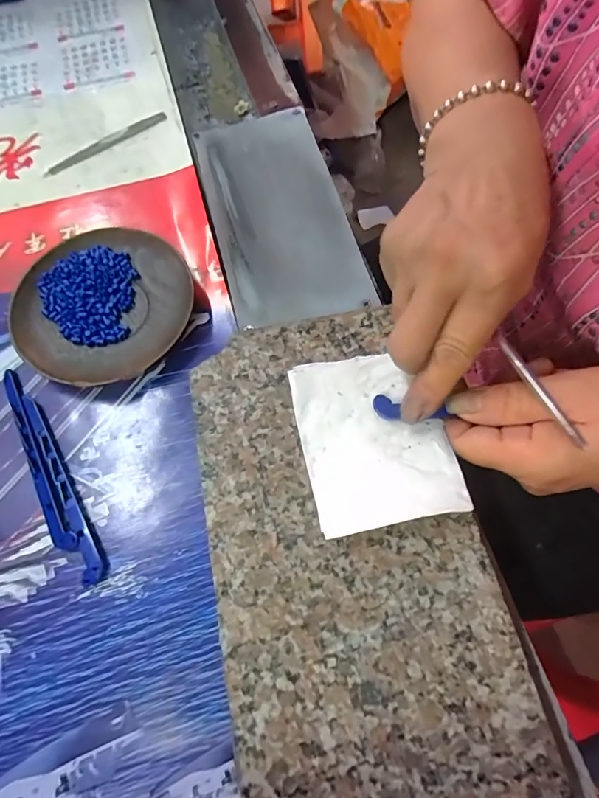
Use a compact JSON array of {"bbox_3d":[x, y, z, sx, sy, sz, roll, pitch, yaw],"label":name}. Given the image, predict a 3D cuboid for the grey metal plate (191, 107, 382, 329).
[{"bbox_3d":[-0.019,-0.139,0.322,0.091,0.009,0.191,-15,68,-4],"label":"grey metal plate"}]

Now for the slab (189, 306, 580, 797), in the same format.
[{"bbox_3d":[0.022,0.068,0.230,0.130,0.023,0.239,-11,68,-2],"label":"slab"}]

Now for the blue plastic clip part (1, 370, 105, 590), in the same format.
[{"bbox_3d":[-0.145,0.041,0.256,0.018,0.008,0.139,-30,70,-10],"label":"blue plastic clip part"}]

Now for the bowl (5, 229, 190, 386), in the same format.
[{"bbox_3d":[-0.126,-0.060,0.289,0.109,0.018,0.111,-1,68,2],"label":"bowl"}]

